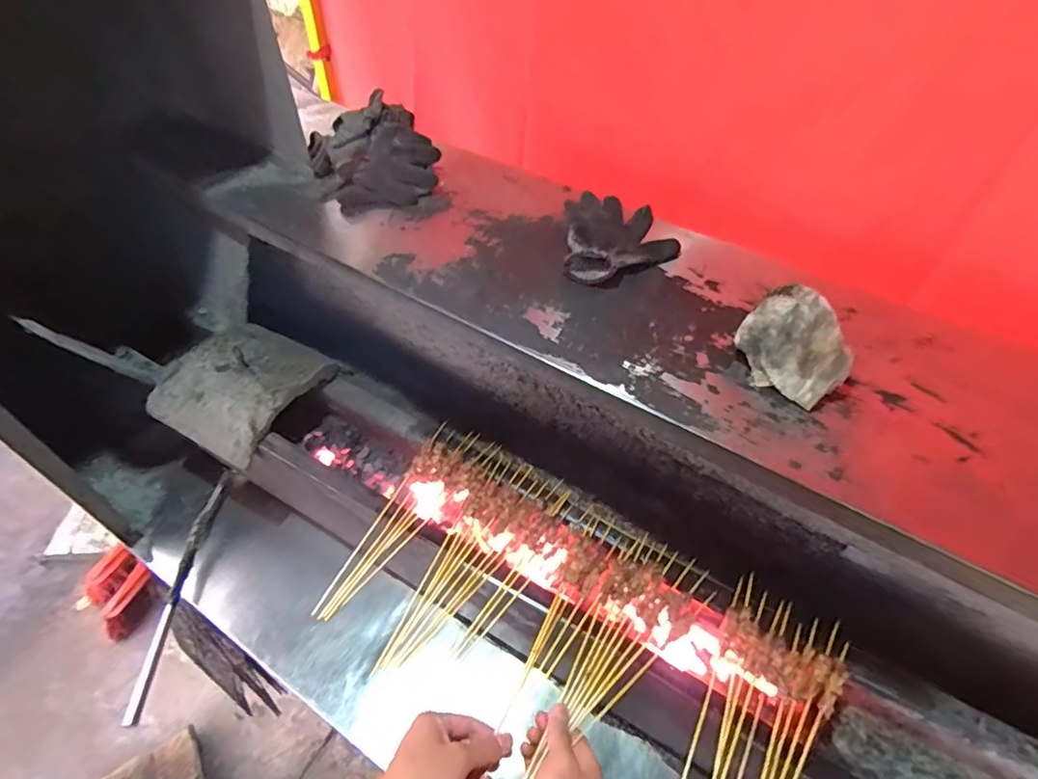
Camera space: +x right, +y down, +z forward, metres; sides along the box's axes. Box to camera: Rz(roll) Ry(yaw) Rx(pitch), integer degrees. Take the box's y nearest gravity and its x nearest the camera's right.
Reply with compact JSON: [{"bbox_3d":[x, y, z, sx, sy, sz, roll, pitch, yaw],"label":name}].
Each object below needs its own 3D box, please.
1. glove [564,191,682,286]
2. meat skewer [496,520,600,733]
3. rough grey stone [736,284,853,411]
[{"bbox_3d":[0.142,-0.216,0.765,0.155,0.041,0.196,3,50,1],"label":"glove"},{"bbox_3d":[0.039,0.254,0.634,0.020,0.011,0.254,23,54,17],"label":"meat skewer"},{"bbox_3d":[0.291,-0.050,0.603,0.071,0.081,0.126,-19,53,-16],"label":"rough grey stone"}]

